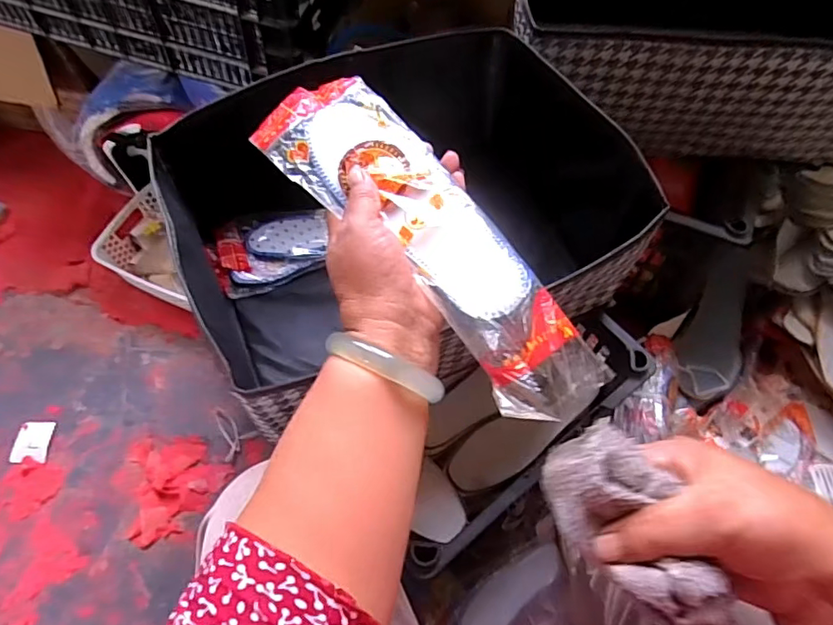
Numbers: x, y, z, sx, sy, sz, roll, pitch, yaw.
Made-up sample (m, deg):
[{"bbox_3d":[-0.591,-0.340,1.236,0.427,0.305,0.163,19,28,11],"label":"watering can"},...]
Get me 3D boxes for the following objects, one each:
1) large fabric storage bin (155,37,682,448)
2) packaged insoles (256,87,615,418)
[{"bbox_3d":[-0.023,-0.099,0.579,0.416,0.207,0.346,-19,66,-12],"label":"large fabric storage bin"},{"bbox_3d":[0.004,-0.052,0.339,0.082,0.019,0.277,-36,72,-14],"label":"packaged insoles"}]

